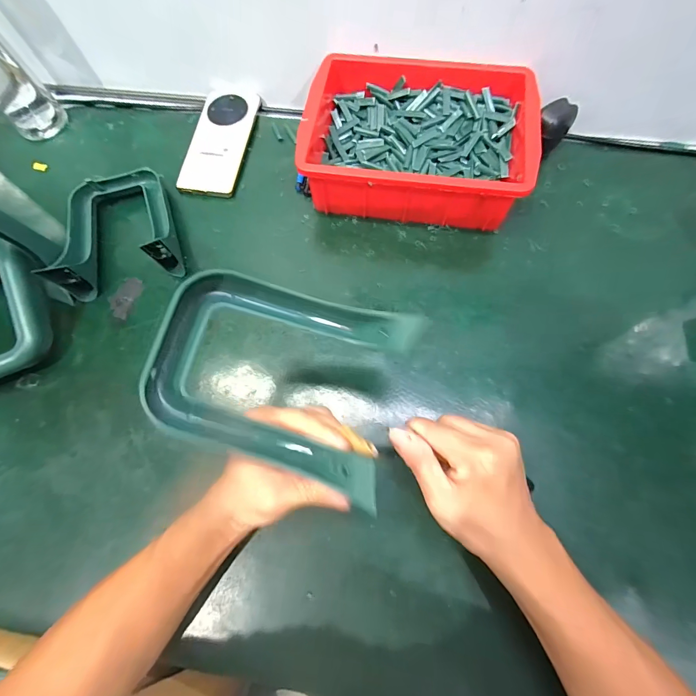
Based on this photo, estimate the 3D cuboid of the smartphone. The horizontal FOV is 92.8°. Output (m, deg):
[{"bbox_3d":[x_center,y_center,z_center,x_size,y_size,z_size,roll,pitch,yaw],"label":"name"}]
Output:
[{"bbox_3d":[-0.170,-0.277,0.441,0.075,0.011,0.163,8,77,2],"label":"smartphone"}]

